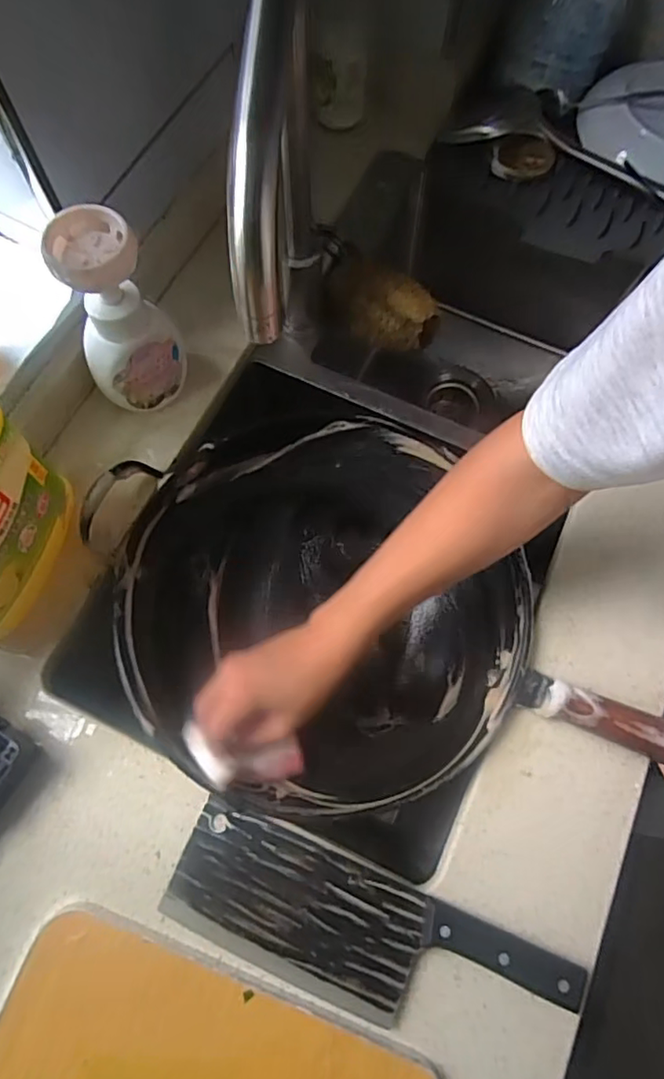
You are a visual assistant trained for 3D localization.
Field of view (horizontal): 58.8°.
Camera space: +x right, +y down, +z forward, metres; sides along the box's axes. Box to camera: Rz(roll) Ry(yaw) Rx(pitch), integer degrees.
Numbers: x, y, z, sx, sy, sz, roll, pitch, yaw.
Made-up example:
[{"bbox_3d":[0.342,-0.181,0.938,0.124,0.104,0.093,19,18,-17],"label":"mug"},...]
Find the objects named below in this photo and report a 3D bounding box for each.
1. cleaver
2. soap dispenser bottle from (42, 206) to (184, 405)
[{"bbox_3d":[0.022,0.282,0.418,0.283,0.017,0.085,22,72,5],"label":"cleaver"},{"bbox_3d":[-0.177,-0.180,0.495,0.082,0.174,0.063,-35,76,-13],"label":"soap dispenser bottle"}]

